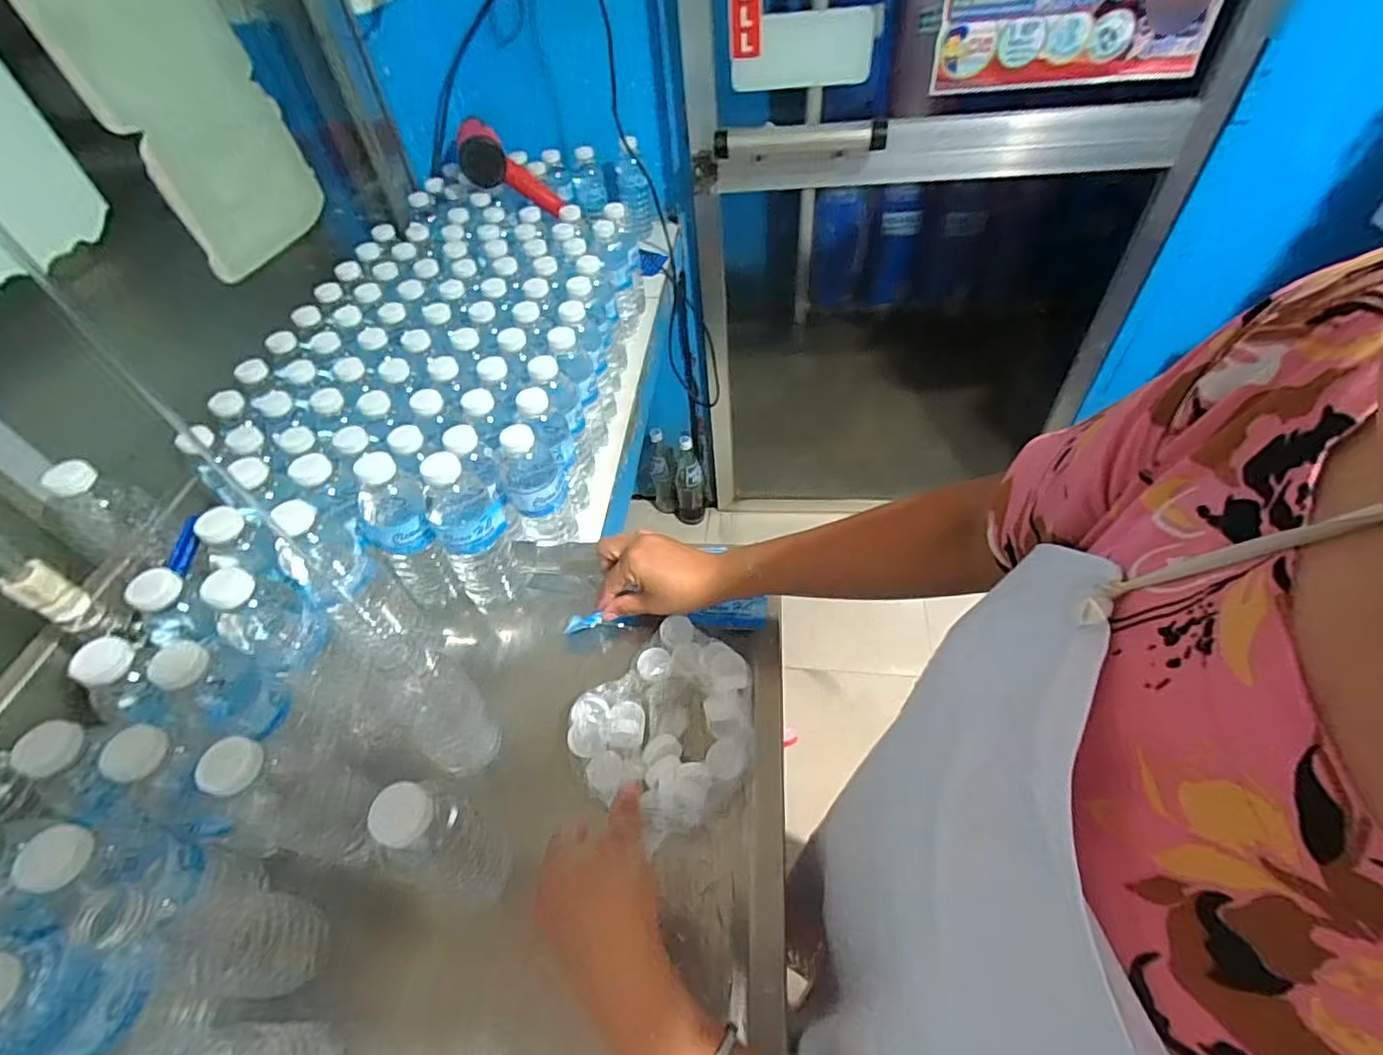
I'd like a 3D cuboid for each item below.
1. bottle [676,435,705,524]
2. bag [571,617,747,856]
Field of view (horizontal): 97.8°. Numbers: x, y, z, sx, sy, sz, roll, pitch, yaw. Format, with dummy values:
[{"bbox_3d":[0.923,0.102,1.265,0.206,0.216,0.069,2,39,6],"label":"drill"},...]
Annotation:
[{"bbox_3d":[-0.007,-0.116,1.682,0.082,0.278,0.065,-2,50,4],"label":"bottle"},{"bbox_3d":[-0.016,0.163,0.512,0.138,0.032,0.154,33,60,29],"label":"bag"}]

